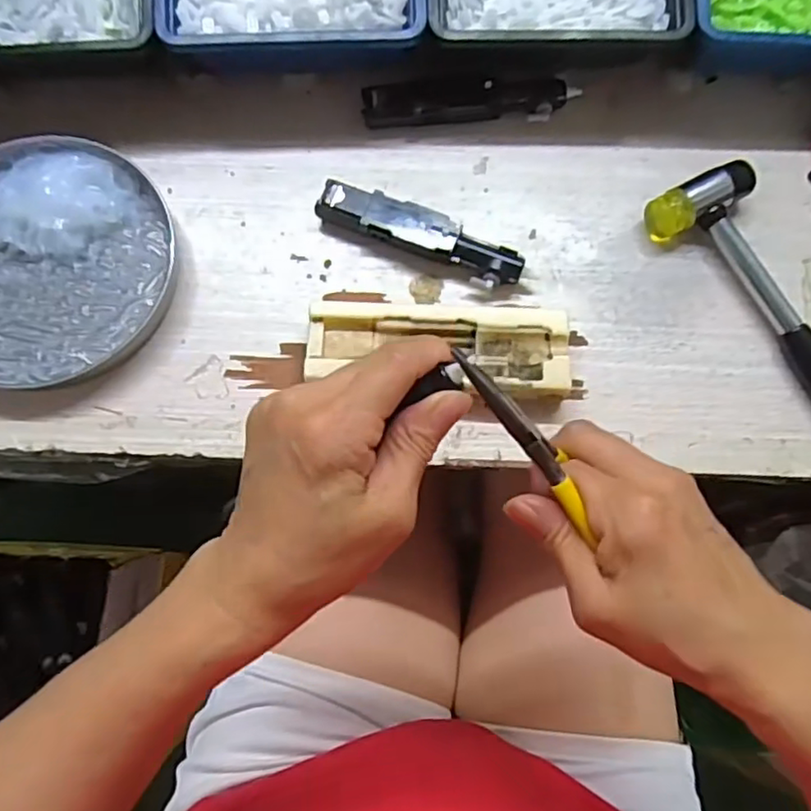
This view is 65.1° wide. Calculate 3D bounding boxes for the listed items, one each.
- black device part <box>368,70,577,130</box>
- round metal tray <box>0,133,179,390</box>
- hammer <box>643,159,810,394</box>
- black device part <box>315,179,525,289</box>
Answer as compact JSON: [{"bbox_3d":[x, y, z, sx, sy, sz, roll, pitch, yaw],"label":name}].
[{"bbox_3d":[0.039,-0.181,0.374,0.125,0.024,0.020,-5,77,-3],"label":"black device part"},{"bbox_3d":[-0.204,-0.083,0.352,0.140,0.019,0.142,0,77,-2],"label":"round metal tray"},{"bbox_3d":[0.217,-0.029,0.347,0.060,0.022,0.228,-26,79,-7],"label":"hammer"},{"bbox_3d":[0.008,-0.095,0.359,0.118,0.021,0.027,22,77,4],"label":"black device part"}]

